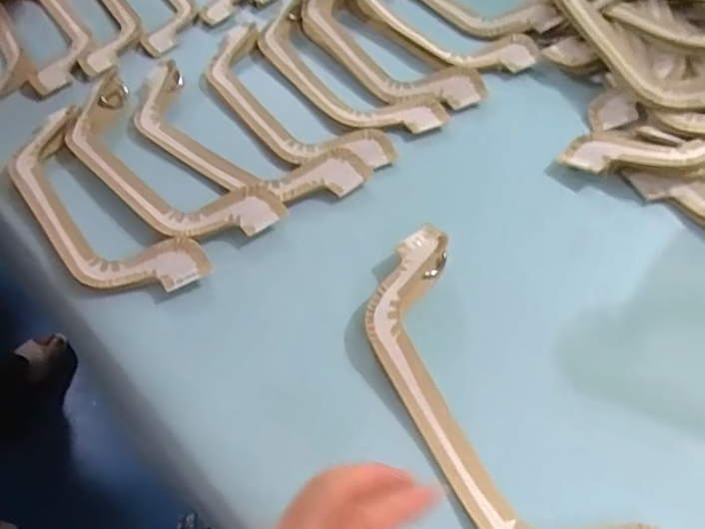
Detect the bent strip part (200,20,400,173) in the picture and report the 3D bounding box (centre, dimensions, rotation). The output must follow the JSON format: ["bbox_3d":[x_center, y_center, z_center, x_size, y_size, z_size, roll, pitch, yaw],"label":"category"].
[{"bbox_3d":[-0.073,-0.165,0.568,0.085,0.018,0.276,-32,58,-19],"label":"bent strip part"}]

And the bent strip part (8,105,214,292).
[{"bbox_3d":[-0.217,-0.051,0.490,0.081,0.019,0.248,-36,59,-21],"label":"bent strip part"}]

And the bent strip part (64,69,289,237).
[{"bbox_3d":[-0.174,-0.092,0.515,0.085,0.018,0.258,-39,60,-23],"label":"bent strip part"}]

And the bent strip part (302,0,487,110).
[{"bbox_3d":[0.026,-0.223,0.601,0.086,0.019,0.241,-31,57,-18],"label":"bent strip part"}]

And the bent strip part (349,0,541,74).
[{"bbox_3d":[0.073,-0.264,0.632,0.090,0.015,0.257,-33,58,-19],"label":"bent strip part"}]

